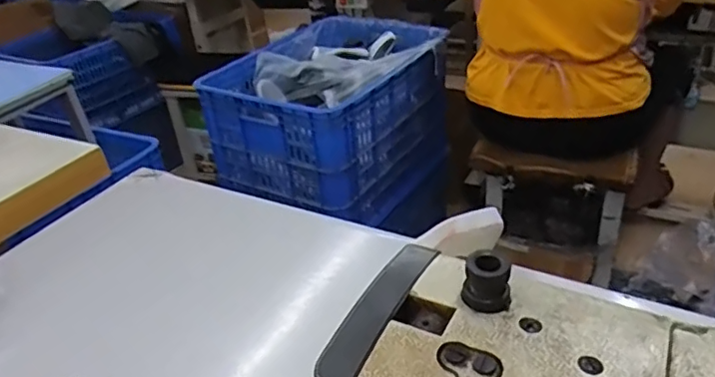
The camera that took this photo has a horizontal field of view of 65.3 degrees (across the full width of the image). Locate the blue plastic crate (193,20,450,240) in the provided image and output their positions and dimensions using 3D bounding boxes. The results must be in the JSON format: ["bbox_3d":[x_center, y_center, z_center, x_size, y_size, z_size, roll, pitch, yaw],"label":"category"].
[{"bbox_3d":[-0.048,-0.211,1.534,0.451,0.323,0.628,14,37,29],"label":"blue plastic crate"}]

